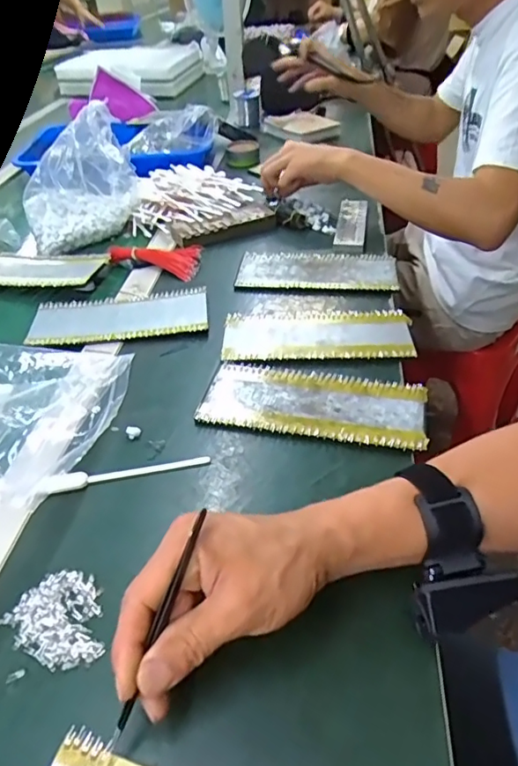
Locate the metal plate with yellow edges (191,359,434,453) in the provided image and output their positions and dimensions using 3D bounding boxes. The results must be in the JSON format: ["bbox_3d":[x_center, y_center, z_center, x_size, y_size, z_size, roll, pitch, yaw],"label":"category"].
[{"bbox_3d":[0.051,0.017,0.498,0.202,0.004,0.085,8,41,12],"label":"metal plate with yellow edges"}]

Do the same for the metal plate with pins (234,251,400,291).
[{"bbox_3d":[0.075,-0.148,0.692,0.202,0.012,0.086,4,40,7],"label":"metal plate with pins"}]

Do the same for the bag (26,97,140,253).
[{"bbox_3d":[-0.264,-0.296,0.771,0.164,0.136,0.124,-18,42,-18],"label":"bag"}]

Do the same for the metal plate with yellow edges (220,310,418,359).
[{"bbox_3d":[0.063,-0.054,0.582,0.201,0.007,0.084,1,40,4],"label":"metal plate with yellow edges"}]

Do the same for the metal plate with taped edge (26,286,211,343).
[{"bbox_3d":[-0.162,-0.079,0.623,0.201,0.006,0.087,-4,40,-2],"label":"metal plate with taped edge"}]

